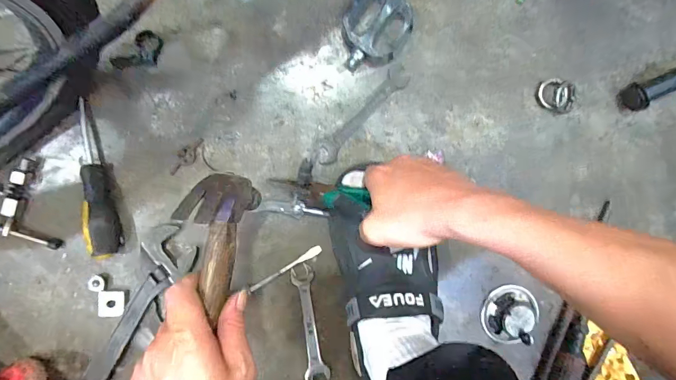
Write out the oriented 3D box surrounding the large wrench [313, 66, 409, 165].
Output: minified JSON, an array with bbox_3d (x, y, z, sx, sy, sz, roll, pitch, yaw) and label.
[{"bbox_3d":[0.027,-0.086,0.430,0.025,0.005,0.138,44,91,-7],"label":"large wrench"}]

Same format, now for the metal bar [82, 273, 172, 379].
[{"bbox_3d":[-0.251,0.176,0.419,0.025,0.017,0.182,33,92,-7],"label":"metal bar"}]

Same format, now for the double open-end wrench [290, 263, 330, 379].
[{"bbox_3d":[-0.033,0.164,0.445,0.028,0.005,0.147,-8,96,-4],"label":"double open-end wrench"}]

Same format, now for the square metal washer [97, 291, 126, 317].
[{"bbox_3d":[-0.259,0.131,0.421,0.027,0.006,0.030,7,95,-5],"label":"square metal washer"}]

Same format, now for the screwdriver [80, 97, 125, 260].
[{"bbox_3d":[-0.264,-0.010,0.401,0.026,0.031,0.167,-7,96,-4],"label":"screwdriver"}]

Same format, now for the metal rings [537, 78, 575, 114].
[{"bbox_3d":[0.265,-0.113,0.444,0.045,0.013,0.038,8,95,-5],"label":"metal rings"}]

